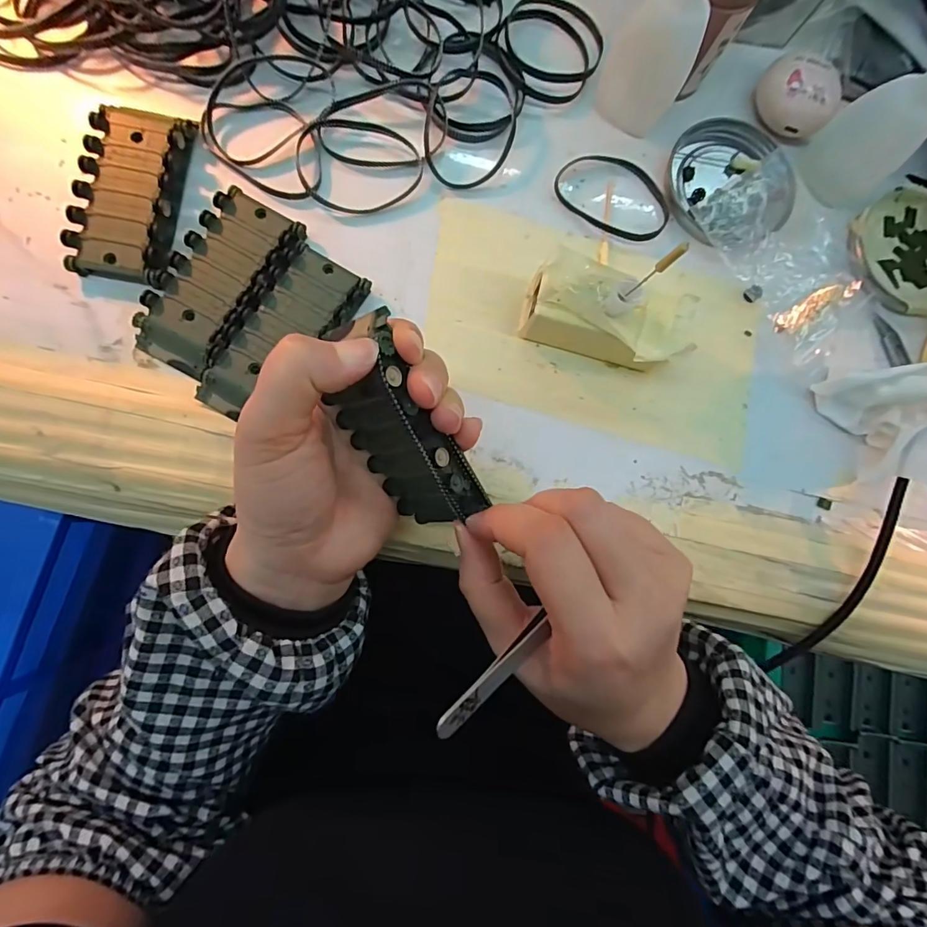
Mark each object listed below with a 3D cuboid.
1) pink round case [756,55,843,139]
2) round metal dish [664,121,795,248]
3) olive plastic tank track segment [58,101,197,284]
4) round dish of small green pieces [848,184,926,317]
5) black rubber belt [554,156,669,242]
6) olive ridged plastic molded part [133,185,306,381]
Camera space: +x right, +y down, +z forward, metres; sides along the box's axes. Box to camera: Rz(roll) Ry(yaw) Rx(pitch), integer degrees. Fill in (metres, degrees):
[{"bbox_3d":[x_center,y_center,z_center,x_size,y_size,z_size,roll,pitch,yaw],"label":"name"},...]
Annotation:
[{"bbox_3d":[0.203,-0.224,0.285,0.044,0.021,0.035,36,82,-2],"label":"pink round case"},{"bbox_3d":[0.160,-0.169,0.286,0.077,0.013,0.077,1,85,-6],"label":"round metal dish"},{"bbox_3d":[-0.170,-0.138,0.243,0.045,0.016,0.087,6,84,-6],"label":"olive plastic tank track segment"},{"bbox_3d":[0.281,-0.131,0.294,0.071,0.014,0.079,-21,88,-8],"label":"round dish of small green pieces"},{"bbox_3d":[0.090,-0.159,0.279,0.069,0.006,0.047,38,82,-2],"label":"black rubber belt"},{"bbox_3d":[-0.126,-0.094,0.241,0.046,0.017,0.097,33,82,-3],"label":"olive ridged plastic molded part"}]

